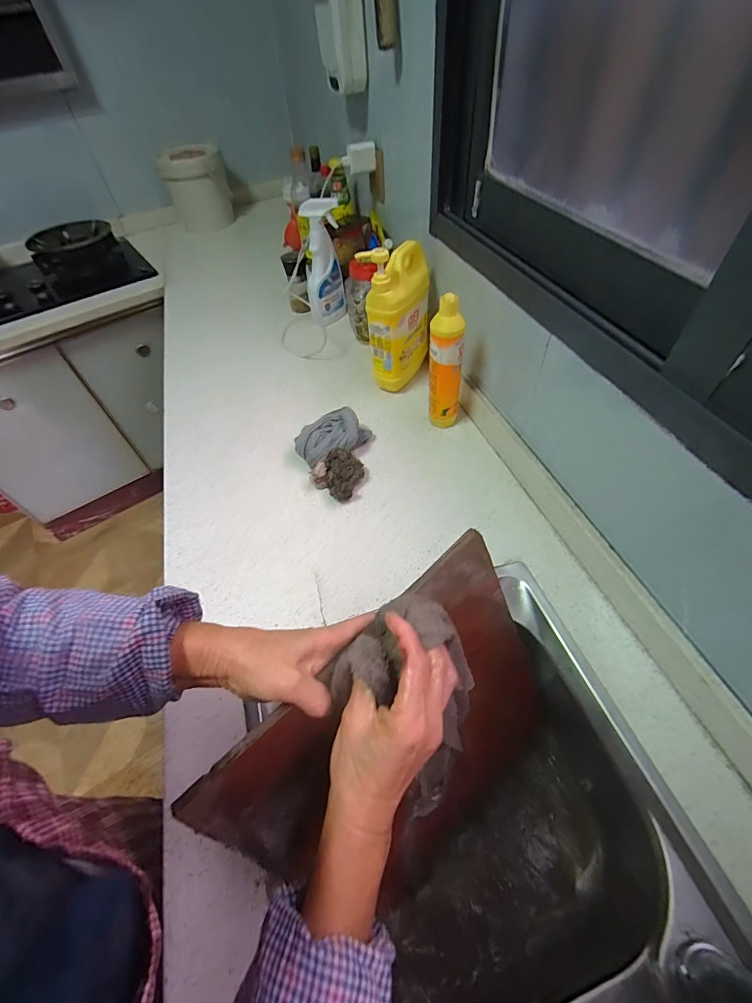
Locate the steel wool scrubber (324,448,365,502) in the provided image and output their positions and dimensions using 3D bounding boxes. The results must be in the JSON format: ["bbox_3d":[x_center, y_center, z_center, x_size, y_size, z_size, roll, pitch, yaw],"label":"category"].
[{"bbox_3d":[-0.053,-0.044,0.684,0.066,0.059,0.073,-12,52,-3],"label":"steel wool scrubber"}]

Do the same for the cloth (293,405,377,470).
[{"bbox_3d":[-0.075,-0.114,0.739,0.141,0.059,0.082,-33,56,-18],"label":"cloth"}]

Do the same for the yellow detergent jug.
[{"bbox_3d":[0.043,-0.353,0.788,0.075,0.263,0.139,20,59,21],"label":"yellow detergent jug"}]

